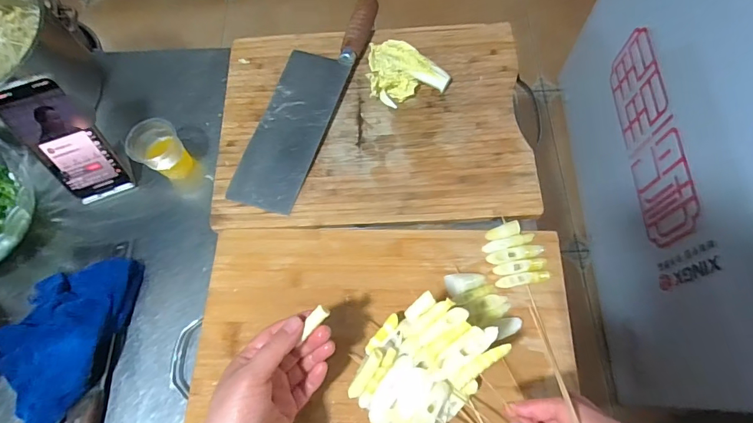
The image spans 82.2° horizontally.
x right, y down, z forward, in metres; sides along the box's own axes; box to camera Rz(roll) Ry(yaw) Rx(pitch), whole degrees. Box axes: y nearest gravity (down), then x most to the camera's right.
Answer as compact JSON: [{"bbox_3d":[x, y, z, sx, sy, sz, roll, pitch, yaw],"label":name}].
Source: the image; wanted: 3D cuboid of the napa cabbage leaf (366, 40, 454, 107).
[{"bbox_3d":[0.028,-0.180,0.568,0.076,0.029,0.113,-43,72,-14],"label":"napa cabbage leaf"}]

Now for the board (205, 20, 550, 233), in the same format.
[{"bbox_3d":[-0.005,-0.120,0.562,0.395,0.019,0.290,-2,68,1],"label":"board"}]

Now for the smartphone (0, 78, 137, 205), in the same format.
[{"bbox_3d":[-0.361,-0.079,0.511,0.068,0.155,0.014,-25,41,-10],"label":"smartphone"}]

